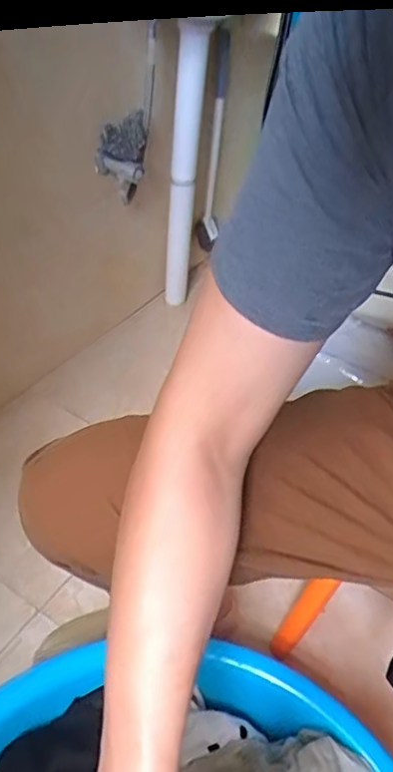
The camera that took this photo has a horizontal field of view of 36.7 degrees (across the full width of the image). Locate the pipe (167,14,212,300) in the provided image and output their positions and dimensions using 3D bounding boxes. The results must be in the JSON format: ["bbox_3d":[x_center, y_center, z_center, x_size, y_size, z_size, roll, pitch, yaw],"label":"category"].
[{"bbox_3d":[-0.024,-0.403,1.162,0.052,0.532,0.048,1,43,-5],"label":"pipe"}]

